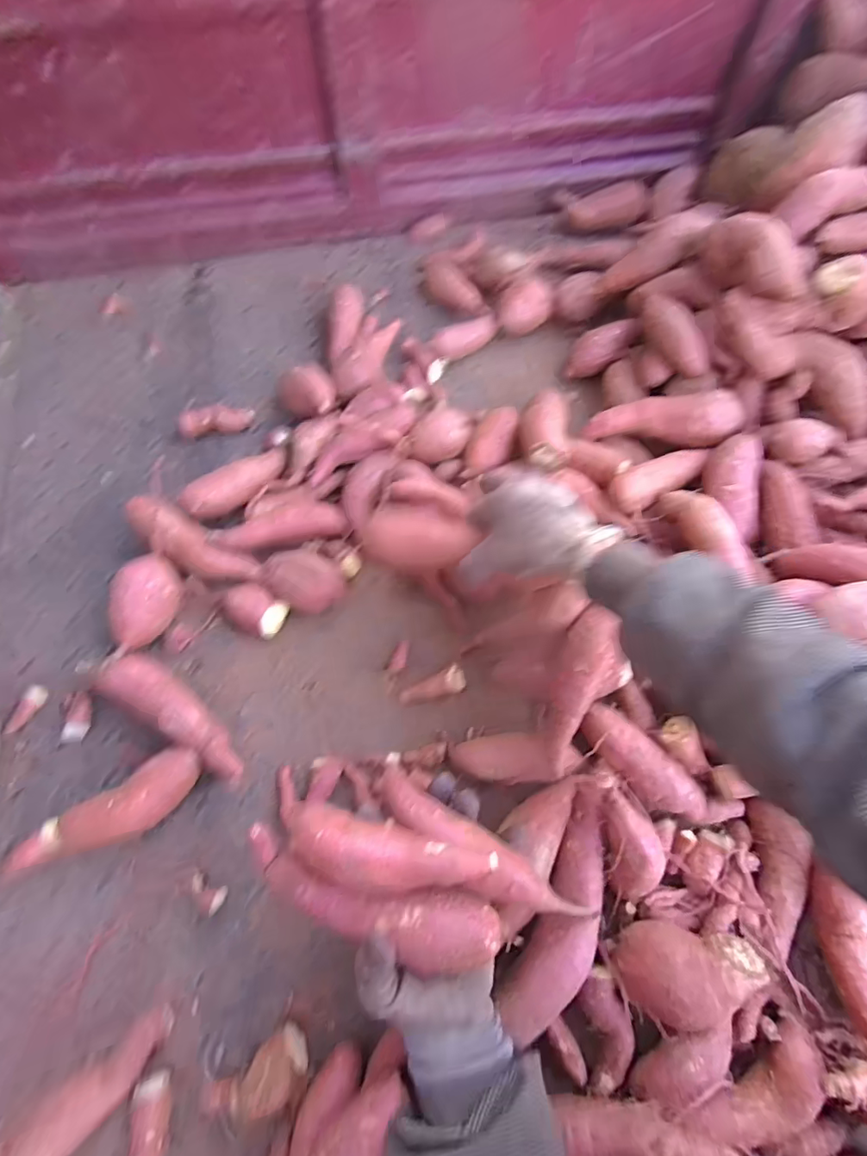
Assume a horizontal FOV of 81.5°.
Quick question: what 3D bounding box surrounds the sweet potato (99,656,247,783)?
[{"bbox_3d":[-0.241,0.130,0.477,0.184,0.049,0.046,31,71,14],"label":"sweet potato"}]

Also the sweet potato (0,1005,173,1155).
[{"bbox_3d":[-0.268,0.393,0.371,0.059,0.040,0.168,31,71,14],"label":"sweet potato"}]

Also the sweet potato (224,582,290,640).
[{"bbox_3d":[-0.184,0.032,0.513,0.059,0.030,0.043,21,69,10],"label":"sweet potato"}]

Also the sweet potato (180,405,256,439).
[{"bbox_3d":[-0.268,-0.197,0.626,0.085,0.027,0.037,-9,67,-3],"label":"sweet potato"}]

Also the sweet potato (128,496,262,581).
[{"bbox_3d":[-0.252,-0.034,0.527,0.145,0.034,0.046,31,70,-2],"label":"sweet potato"}]

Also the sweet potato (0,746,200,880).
[{"bbox_3d":[-0.295,0.217,0.445,0.191,0.049,0.052,-27,69,-10],"label":"sweet potato"}]

